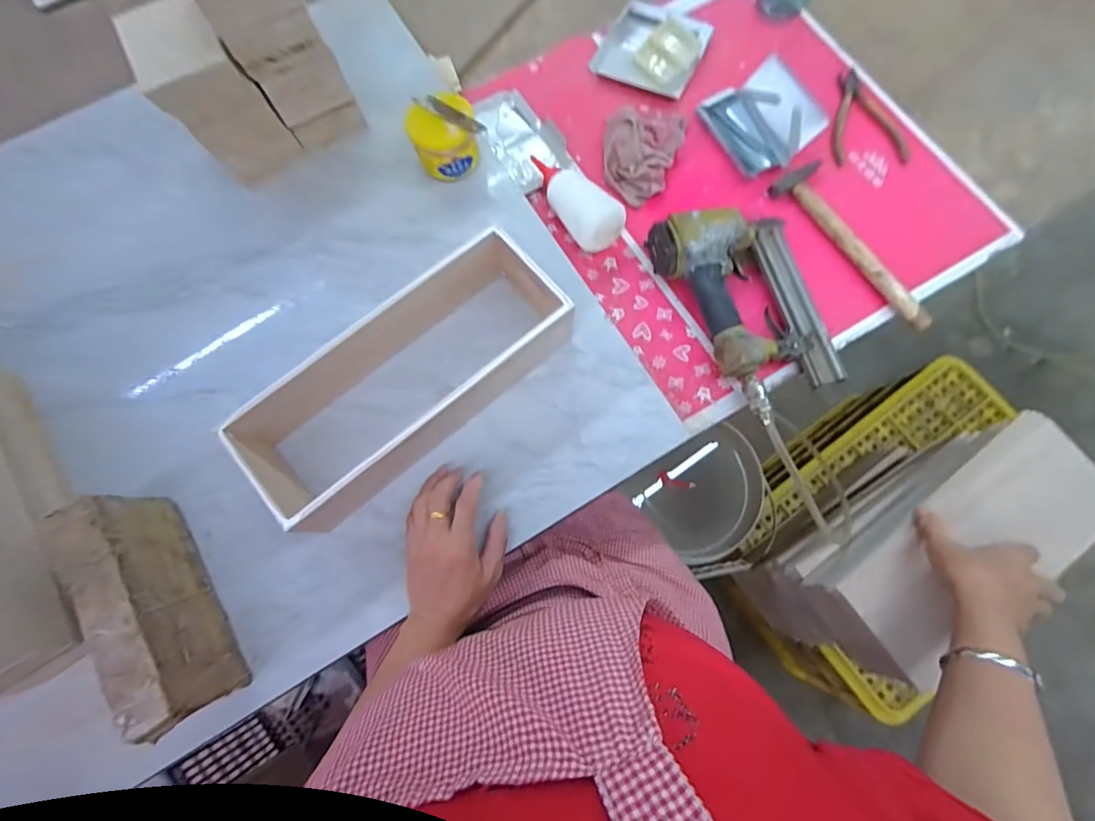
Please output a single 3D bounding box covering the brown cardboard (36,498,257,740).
[{"bbox_3d":[-0.359,0.180,0.442,0.049,0.095,0.209,-30,77,-8],"label":"brown cardboard"}]

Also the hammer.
[{"bbox_3d":[0.374,-0.201,0.588,0.070,0.022,0.245,-32,77,-8],"label":"hammer"}]

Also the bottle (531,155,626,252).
[{"bbox_3d":[0.030,-0.268,0.595,0.058,0.049,0.152,-32,77,-8],"label":"bottle"}]

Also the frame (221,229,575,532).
[{"bbox_3d":[-0.147,-0.028,0.503,0.351,0.088,0.124,-39,78,-10],"label":"frame"}]

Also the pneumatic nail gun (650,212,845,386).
[{"bbox_3d":[0.229,-0.126,0.547,0.158,0.056,0.222,-17,75,-5],"label":"pneumatic nail gun"}]

